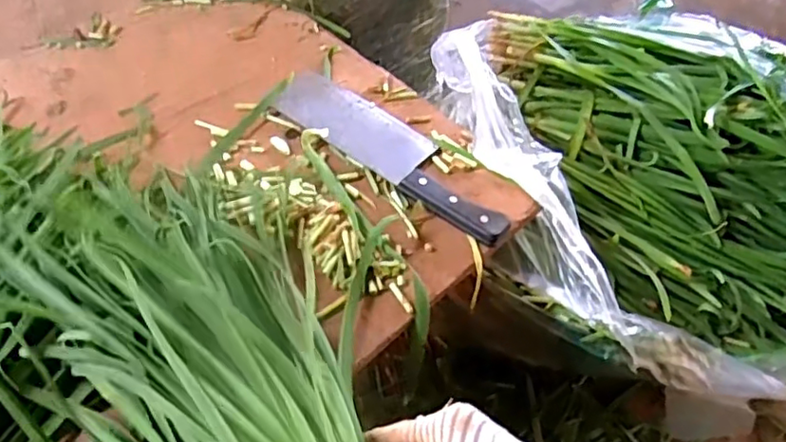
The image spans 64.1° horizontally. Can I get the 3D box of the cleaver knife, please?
[{"bbox_3d":[0.003,-0.066,0.572,0.250,0.016,0.069,37,62,21],"label":"cleaver knife"}]

